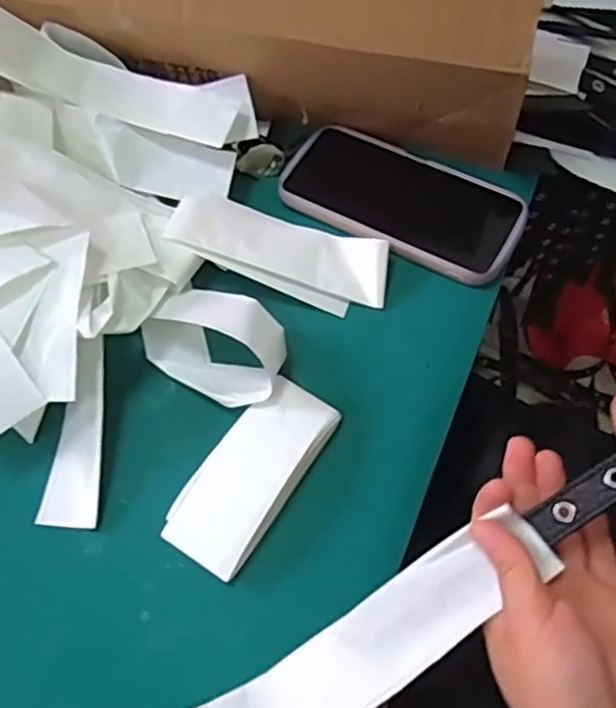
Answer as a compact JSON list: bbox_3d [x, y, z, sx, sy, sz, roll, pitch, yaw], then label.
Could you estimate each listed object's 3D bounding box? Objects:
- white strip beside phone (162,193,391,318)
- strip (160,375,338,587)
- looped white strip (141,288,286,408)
[{"bbox_3d":[-0.019,-0.072,0.458,0.145,0.036,0.056,15,64,11],"label":"white strip beside phone"},{"bbox_3d":[-0.031,0.067,0.392,0.052,0.017,0.117,31,68,18],"label":"strip"},{"bbox_3d":[-0.059,-0.009,0.426,0.101,0.035,0.063,28,67,17],"label":"looped white strip"}]

